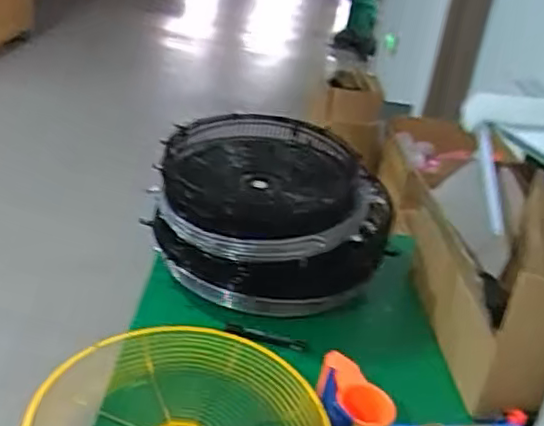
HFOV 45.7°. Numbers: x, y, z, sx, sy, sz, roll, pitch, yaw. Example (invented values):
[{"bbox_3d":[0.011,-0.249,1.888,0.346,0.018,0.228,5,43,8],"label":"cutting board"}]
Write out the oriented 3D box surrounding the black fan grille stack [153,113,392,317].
[{"bbox_3d":[-0.004,-0.002,1.210,0.405,0.218,0.377,2,29,-13],"label":"black fan grille stack"}]

